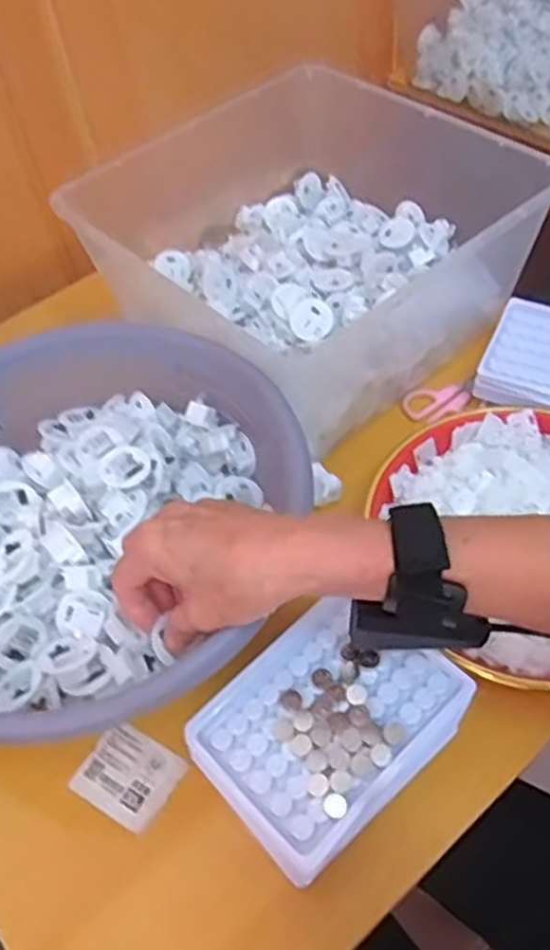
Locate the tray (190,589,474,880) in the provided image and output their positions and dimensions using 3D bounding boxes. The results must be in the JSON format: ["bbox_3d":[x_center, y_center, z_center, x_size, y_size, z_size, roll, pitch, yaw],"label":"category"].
[{"bbox_3d":[0.029,0.130,0.404,0.134,0.014,0.103,-38,59,-21],"label":"tray"}]

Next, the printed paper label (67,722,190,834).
[{"bbox_3d":[-0.090,0.184,0.459,0.058,0.004,0.049,24,60,21],"label":"printed paper label"}]

